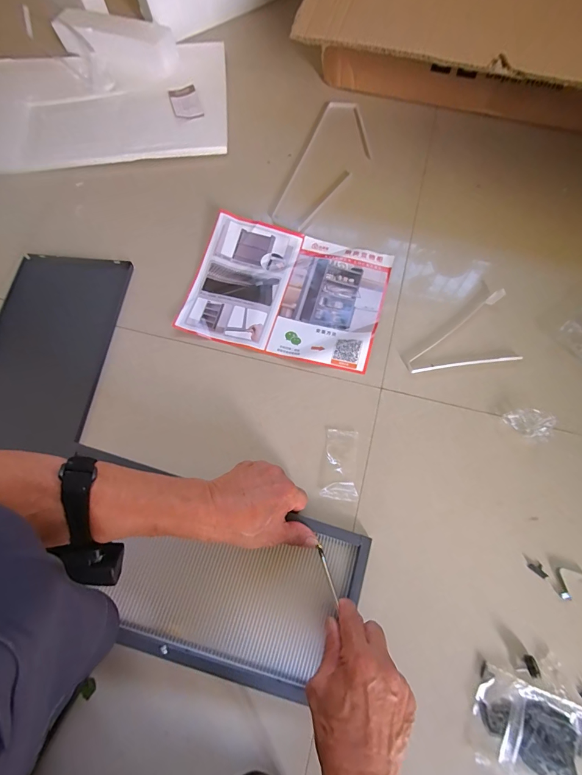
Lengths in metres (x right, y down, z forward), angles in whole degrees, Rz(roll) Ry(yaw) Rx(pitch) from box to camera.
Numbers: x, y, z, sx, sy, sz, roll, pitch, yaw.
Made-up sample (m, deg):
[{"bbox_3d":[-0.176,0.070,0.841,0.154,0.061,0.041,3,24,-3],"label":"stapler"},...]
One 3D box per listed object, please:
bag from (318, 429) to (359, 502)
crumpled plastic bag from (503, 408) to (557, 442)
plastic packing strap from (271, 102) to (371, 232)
[{"bbox_3d":[0.060,0.095,0.446,0.047,0.007,0.085,2,71,3],"label":"bag"},{"bbox_3d":[0.297,0.046,0.441,0.040,0.031,0.045,-18,72,-4],"label":"crumpled plastic bag"},{"bbox_3d":[0.065,-0.381,0.608,0.111,0.014,0.286,19,73,8],"label":"plastic packing strap"}]

